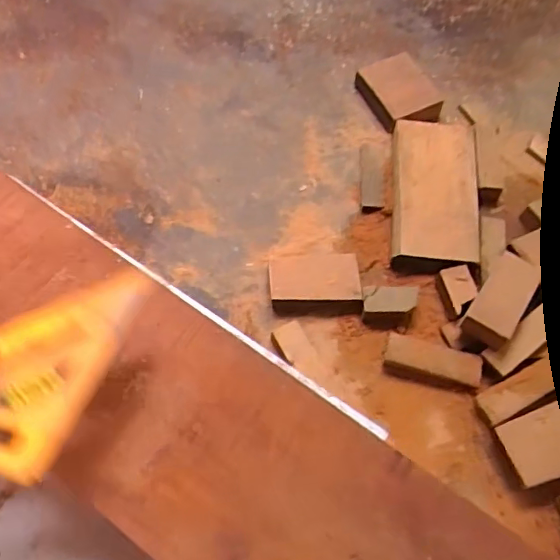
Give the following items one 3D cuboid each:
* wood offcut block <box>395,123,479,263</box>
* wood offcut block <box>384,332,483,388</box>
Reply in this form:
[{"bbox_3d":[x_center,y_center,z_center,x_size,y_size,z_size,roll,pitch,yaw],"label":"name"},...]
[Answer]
[{"bbox_3d":[0.335,-0.193,1.216,0.176,0.051,0.357,6,66,2],"label":"wood offcut block"},{"bbox_3d":[0.294,0.157,1.078,0.180,0.039,0.068,15,67,6],"label":"wood offcut block"}]

